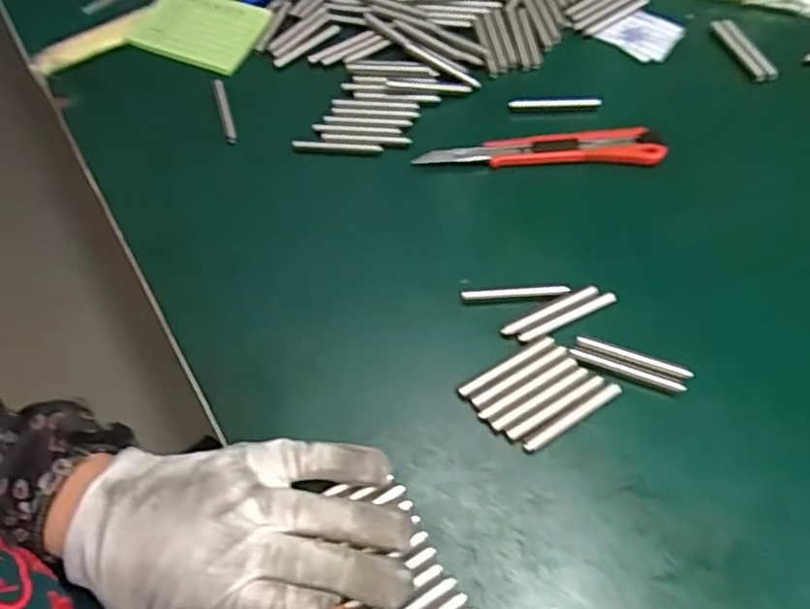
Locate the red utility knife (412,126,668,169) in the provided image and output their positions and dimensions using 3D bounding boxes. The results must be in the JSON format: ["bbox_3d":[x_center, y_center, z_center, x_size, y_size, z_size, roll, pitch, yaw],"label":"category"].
[{"bbox_3d":[0.086,-0.098,0.410,0.150,0.011,0.023,-2,60,1],"label":"red utility knife"}]

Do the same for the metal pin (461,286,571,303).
[{"bbox_3d":[0.062,-0.006,0.366,0.059,0.006,0.006,-1,60,2],"label":"metal pin"}]

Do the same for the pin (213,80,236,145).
[{"bbox_3d":[-0.126,-0.136,0.449,0.008,0.008,0.055,-17,61,-7],"label":"pin"}]

